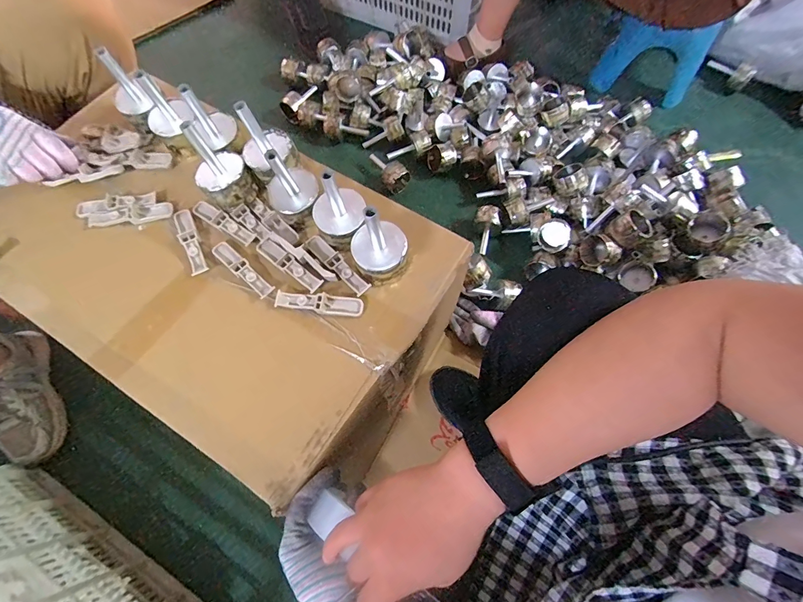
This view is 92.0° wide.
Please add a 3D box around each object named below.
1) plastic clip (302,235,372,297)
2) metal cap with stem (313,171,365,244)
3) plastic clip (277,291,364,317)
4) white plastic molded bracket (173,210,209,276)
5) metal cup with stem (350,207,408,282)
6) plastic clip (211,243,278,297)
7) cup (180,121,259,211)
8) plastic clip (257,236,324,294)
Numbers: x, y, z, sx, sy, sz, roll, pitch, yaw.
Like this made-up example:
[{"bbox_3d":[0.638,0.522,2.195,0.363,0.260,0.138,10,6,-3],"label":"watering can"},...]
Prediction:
[{"bbox_3d":[-0.078,-0.044,0.458,0.101,0.011,0.023,42,75,16],"label":"plastic clip"},{"bbox_3d":[-0.069,-0.105,0.423,0.057,0.081,0.051,-19,69,-7],"label":"metal cap with stem"},{"bbox_3d":[-0.093,0.003,0.440,0.099,0.008,0.021,6,69,3],"label":"plastic clip"},{"bbox_3d":[-0.261,-0.074,0.477,0.021,0.009,0.095,-23,70,-8],"label":"white plastic molded bracket"},{"bbox_3d":[-0.024,-0.065,0.412,0.060,0.092,0.057,0,68,1],"label":"metal cup with stem"},{"bbox_3d":[-0.189,-0.038,0.460,0.100,0.008,0.020,39,74,15],"label":"plastic clip"},{"bbox_3d":[-0.215,-0.157,0.452,0.059,0.096,0.054,0,68,1],"label":"cup"},{"bbox_3d":[-0.133,-0.044,0.460,0.096,0.011,0.021,38,74,14],"label":"plastic clip"}]

